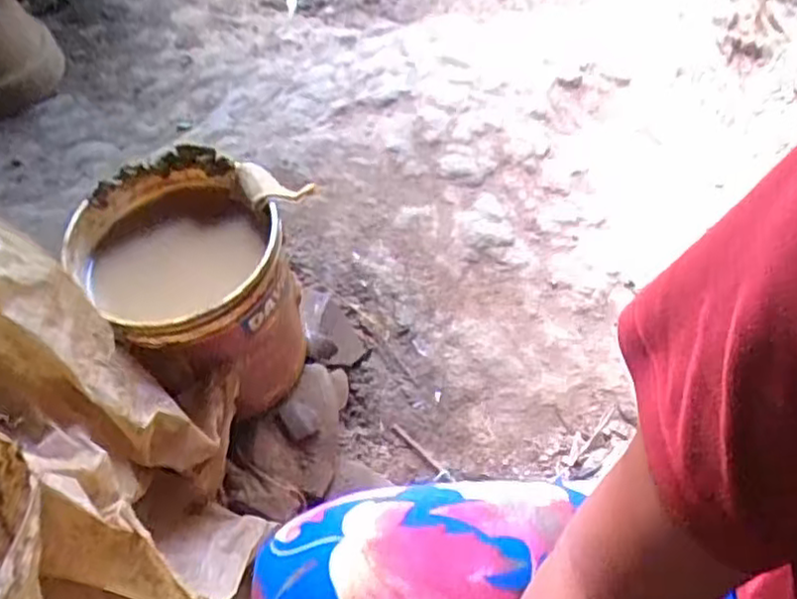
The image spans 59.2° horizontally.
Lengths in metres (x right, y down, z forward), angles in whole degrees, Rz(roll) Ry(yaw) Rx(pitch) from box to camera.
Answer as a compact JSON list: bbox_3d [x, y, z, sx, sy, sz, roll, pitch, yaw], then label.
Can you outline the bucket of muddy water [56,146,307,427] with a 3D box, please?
[{"bbox_3d":[-0.184,-0.015,0.649,0.192,0.196,0.181,-2,56,2],"label":"bucket of muddy water"}]

